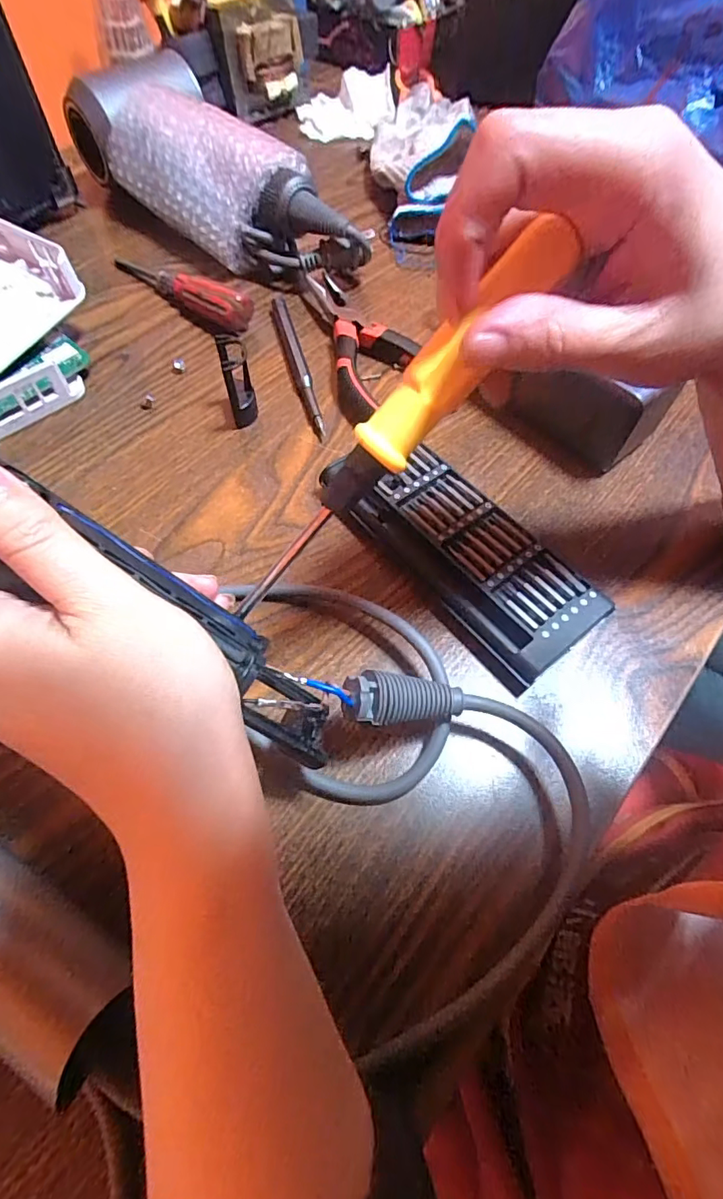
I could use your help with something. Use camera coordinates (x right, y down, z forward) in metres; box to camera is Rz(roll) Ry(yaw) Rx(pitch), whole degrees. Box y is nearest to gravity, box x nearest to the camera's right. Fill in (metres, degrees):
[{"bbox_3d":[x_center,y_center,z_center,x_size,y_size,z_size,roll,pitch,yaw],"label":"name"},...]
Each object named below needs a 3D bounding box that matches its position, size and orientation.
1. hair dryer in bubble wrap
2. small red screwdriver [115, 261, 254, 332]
[{"bbox_3d":[-0.116,-0.325,0.400,0.097,0.075,0.270,-38,68,-22],"label":"hair dryer in bubble wrap"},{"bbox_3d":[-0.131,-0.229,0.374,0.127,0.028,0.023,36,64,17],"label":"small red screwdriver"}]

